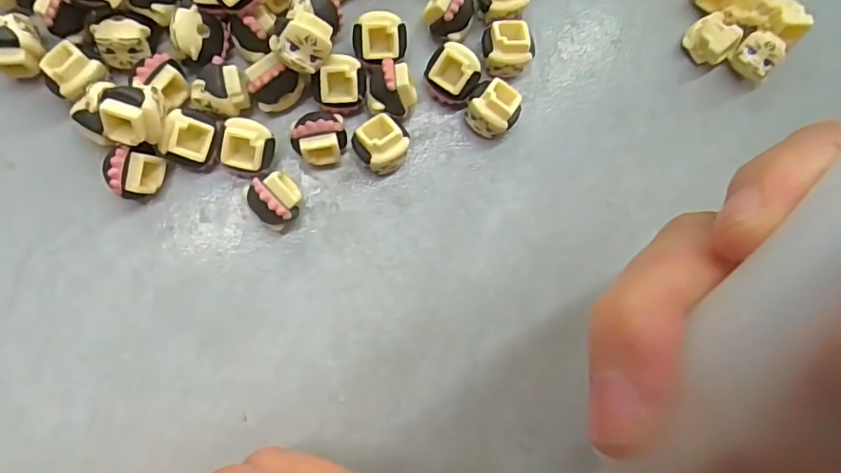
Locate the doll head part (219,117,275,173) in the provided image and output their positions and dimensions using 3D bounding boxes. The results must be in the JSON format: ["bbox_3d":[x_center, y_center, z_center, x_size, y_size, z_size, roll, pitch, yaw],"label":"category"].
[{"bbox_3d":[-0.051,-0.027,0.167,0.015,0.011,0.015,-3,103,-14],"label":"doll head part"}]

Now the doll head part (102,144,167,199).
[{"bbox_3d":[-0.081,-0.017,0.161,0.011,0.018,0.013,14,84,-6],"label":"doll head part"}]

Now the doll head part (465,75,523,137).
[{"bbox_3d":[0.023,-0.040,0.178,0.016,0.014,0.016,-44,92,-8],"label":"doll head part"}]

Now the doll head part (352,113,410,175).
[{"bbox_3d":[-0.012,-0.027,0.172,0.015,0.014,0.015,-44,92,-8],"label":"doll head part"}]

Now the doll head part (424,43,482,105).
[{"bbox_3d":[0.010,-0.050,0.177,0.015,0.014,0.015,1,86,-7],"label":"doll head part"}]

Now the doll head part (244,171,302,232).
[{"bbox_3d":[-0.041,-0.010,0.165,0.014,0.018,0.015,-34,91,-8],"label":"doll head part"}]

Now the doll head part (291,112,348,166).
[{"bbox_3d":[-0.030,-0.029,0.168,0.015,0.017,0.014,1,86,-7],"label":"doll head part"}]

